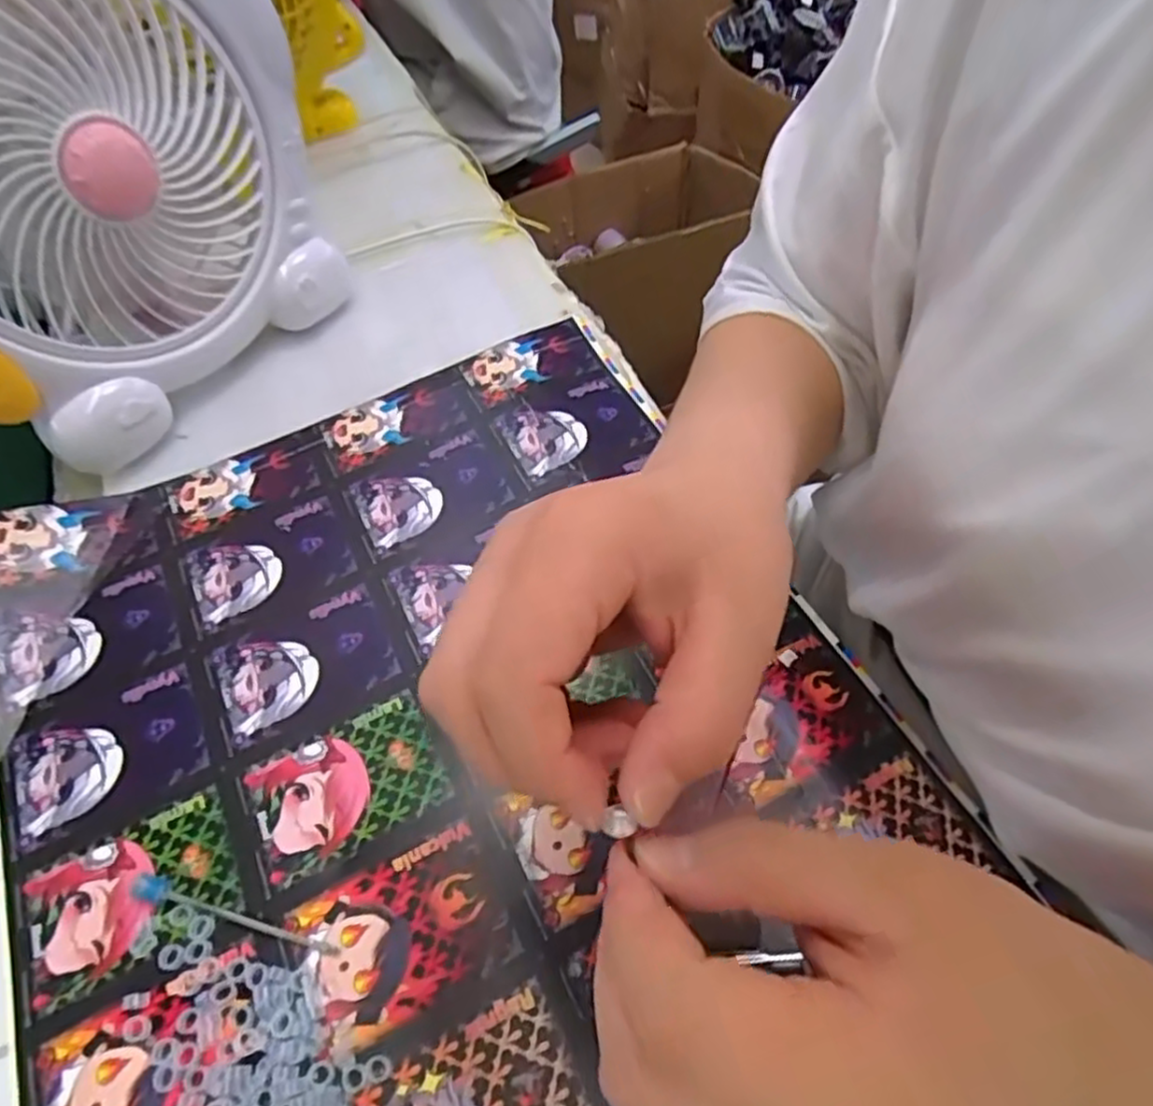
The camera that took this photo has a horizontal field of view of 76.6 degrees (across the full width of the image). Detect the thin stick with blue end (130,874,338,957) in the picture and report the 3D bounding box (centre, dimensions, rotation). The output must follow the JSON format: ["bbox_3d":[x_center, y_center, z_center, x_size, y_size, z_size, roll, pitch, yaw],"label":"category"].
[{"bbox_3d":[-0.136,0.143,0.288,0.088,0.007,0.010,12,58,12],"label":"thin stick with blue end"}]

